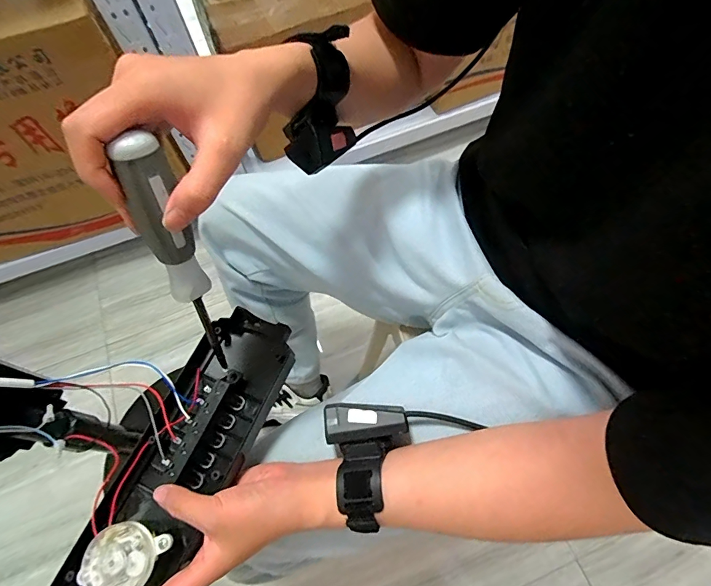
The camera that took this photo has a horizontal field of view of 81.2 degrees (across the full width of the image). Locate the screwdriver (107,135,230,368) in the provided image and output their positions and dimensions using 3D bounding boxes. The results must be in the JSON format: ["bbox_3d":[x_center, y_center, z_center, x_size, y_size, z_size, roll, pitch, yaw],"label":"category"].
[{"bbox_3d":[-0.116,-0.014,0.284,0.031,0.186,0.026,2,47,4],"label":"screwdriver"}]

